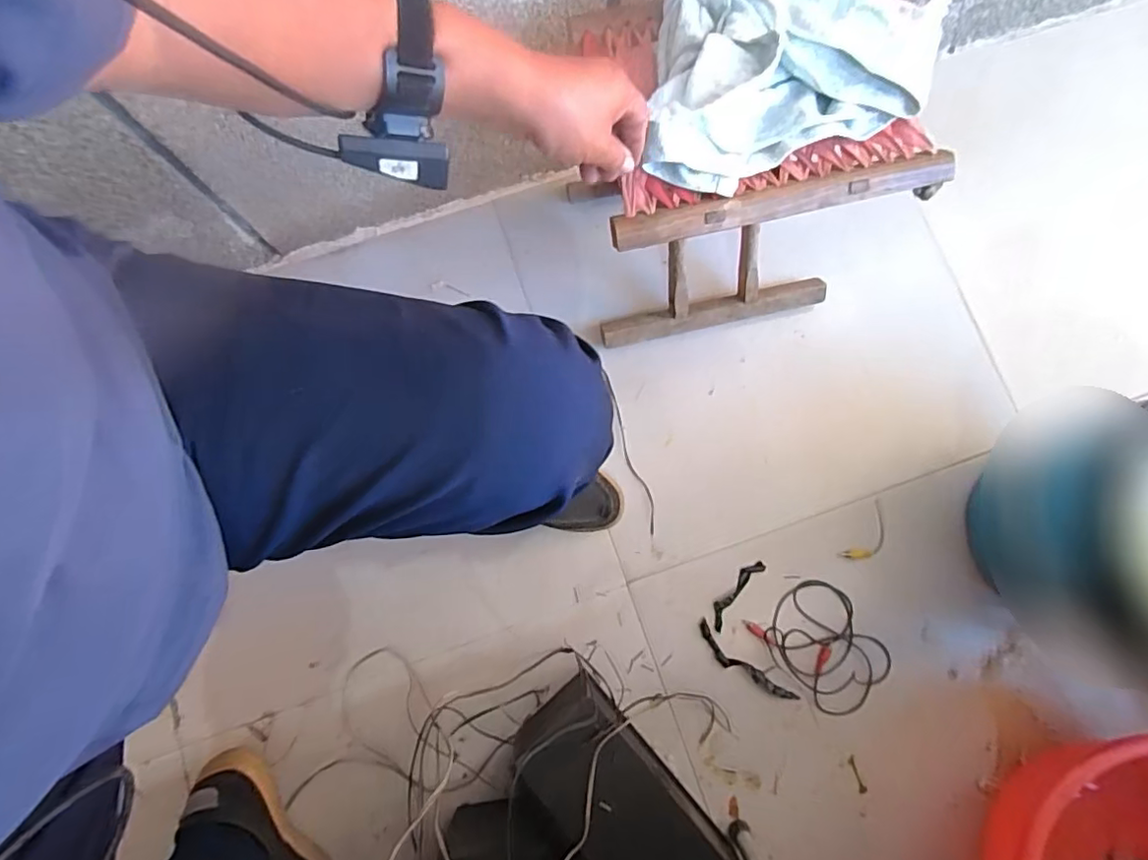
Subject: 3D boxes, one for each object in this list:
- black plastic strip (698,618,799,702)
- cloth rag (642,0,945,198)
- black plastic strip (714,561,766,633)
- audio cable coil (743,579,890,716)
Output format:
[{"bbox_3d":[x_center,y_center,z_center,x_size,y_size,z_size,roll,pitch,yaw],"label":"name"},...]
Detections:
[{"bbox_3d":[0.217,0.303,0.728,0.150,0.005,0.029,38,81,7],"label":"black plastic strip"},{"bbox_3d":[0.202,-0.310,0.505,0.254,0.068,0.193,8,79,1],"label":"cloth rag"},{"bbox_3d":[0.210,0.213,0.744,0.023,0.005,0.106,38,81,7],"label":"black plastic strip"},{"bbox_3d":[0.323,0.280,0.718,0.127,0.026,0.165,-35,82,-7],"label":"audio cable coil"}]

